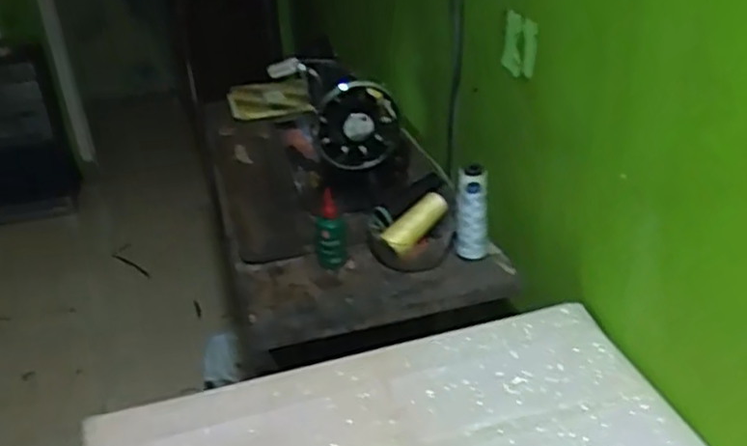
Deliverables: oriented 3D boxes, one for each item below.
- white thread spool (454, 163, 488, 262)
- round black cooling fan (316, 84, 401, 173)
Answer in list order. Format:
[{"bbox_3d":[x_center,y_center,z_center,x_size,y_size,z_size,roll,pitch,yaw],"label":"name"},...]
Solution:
[{"bbox_3d":[0.144,-0.011,1.033,0.049,0.131,0.058,3,32,10],"label":"white thread spool"},{"bbox_3d":[-0.025,-0.146,1.063,0.128,0.138,0.049,-8,31,-9],"label":"round black cooling fan"}]

